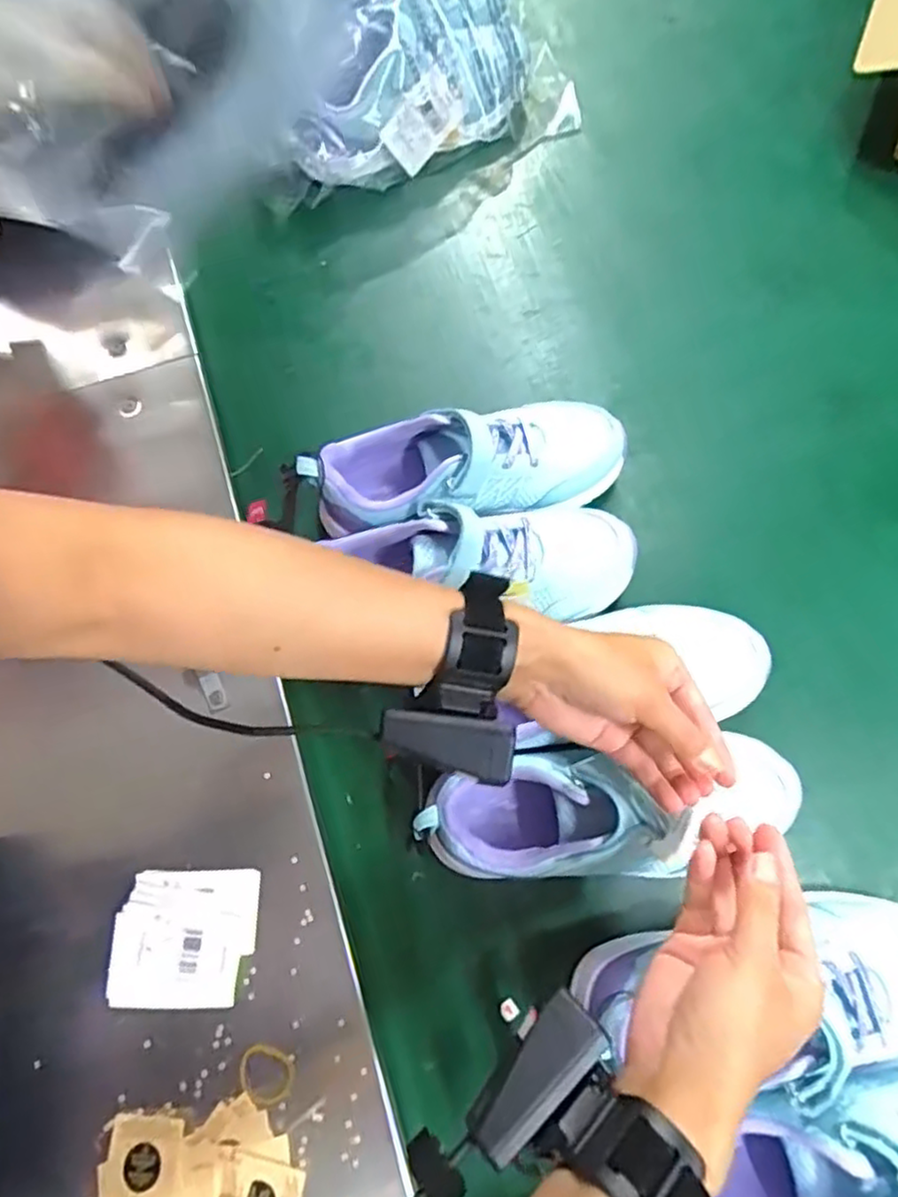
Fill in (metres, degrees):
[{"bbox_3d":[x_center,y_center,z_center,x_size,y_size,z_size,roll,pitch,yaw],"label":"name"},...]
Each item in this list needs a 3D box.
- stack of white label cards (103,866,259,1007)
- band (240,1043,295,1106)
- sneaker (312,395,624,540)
[{"bbox_3d":[-0.168,0.215,0.441,0.086,0.012,0.077,-2,72,-1],"label":"stack of white label cards"},{"bbox_3d":[-0.111,0.290,0.421,0.034,0.004,0.030,19,73,6],"label":"band"},{"bbox_3d":[0.017,-0.098,0.525,0.223,0.084,0.077,-11,73,-4],"label":"sneaker"}]

